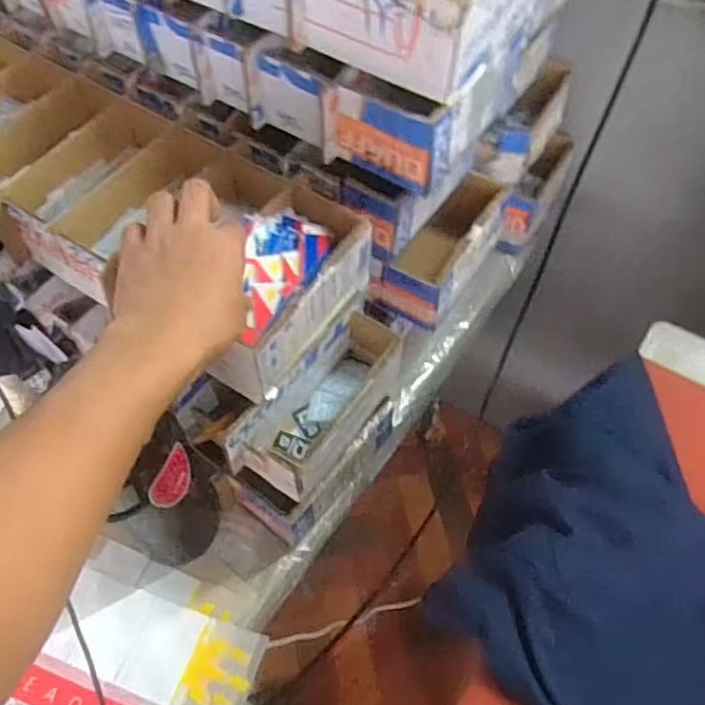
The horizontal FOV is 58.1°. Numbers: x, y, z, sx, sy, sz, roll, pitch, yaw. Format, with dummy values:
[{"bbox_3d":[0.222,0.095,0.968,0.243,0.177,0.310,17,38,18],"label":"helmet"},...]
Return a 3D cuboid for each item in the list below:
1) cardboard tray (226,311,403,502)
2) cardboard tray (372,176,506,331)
[{"bbox_3d":[-0.025,0.044,0.552,0.069,0.075,0.176,33,63,19],"label":"cardboard tray"},{"bbox_3d":[0.091,-0.104,0.639,0.069,0.082,0.146,30,62,17],"label":"cardboard tray"}]

